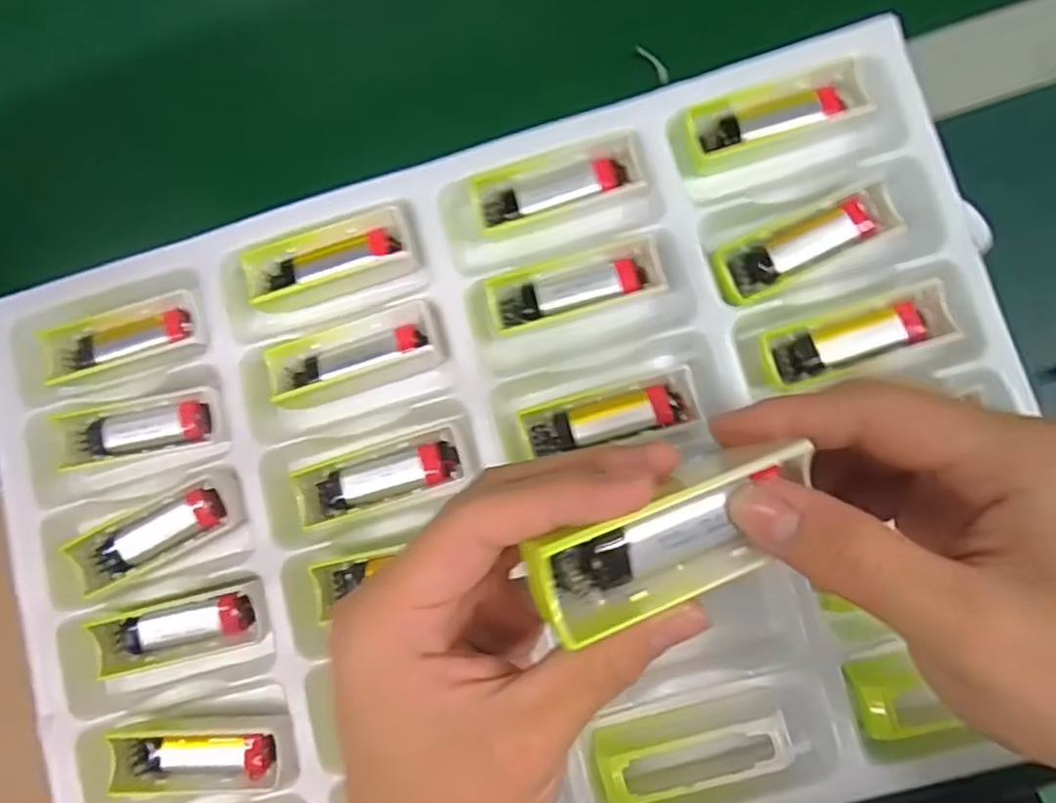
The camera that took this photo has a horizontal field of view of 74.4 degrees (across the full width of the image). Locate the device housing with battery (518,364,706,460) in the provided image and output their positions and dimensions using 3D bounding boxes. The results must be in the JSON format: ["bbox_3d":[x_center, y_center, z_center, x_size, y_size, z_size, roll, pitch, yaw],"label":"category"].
[{"bbox_3d":[0.038,0.006,0.317,0.079,0.014,0.026,-15,83,4],"label":"device housing with battery"}]

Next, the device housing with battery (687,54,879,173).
[{"bbox_3d":[0.114,-0.133,0.320,0.081,0.011,0.031,-17,83,4],"label":"device housing with battery"}]

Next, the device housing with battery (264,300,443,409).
[{"bbox_3d":[-0.083,-0.021,0.324,0.081,0.019,0.035,-15,83,4],"label":"device housing with battery"}]

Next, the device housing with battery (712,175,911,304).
[{"bbox_3d":[0.125,-0.072,0.314,0.080,0.013,0.027,-24,82,3],"label":"device housing with battery"}]

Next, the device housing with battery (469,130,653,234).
[{"bbox_3d":[0.015,-0.103,0.329,0.080,0.013,0.030,-15,83,4],"label":"device housing with battery"}]

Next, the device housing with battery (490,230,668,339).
[{"bbox_3d":[0.022,-0.055,0.325,0.081,0.014,0.029,-15,83,4],"label":"device housing with battery"}]

